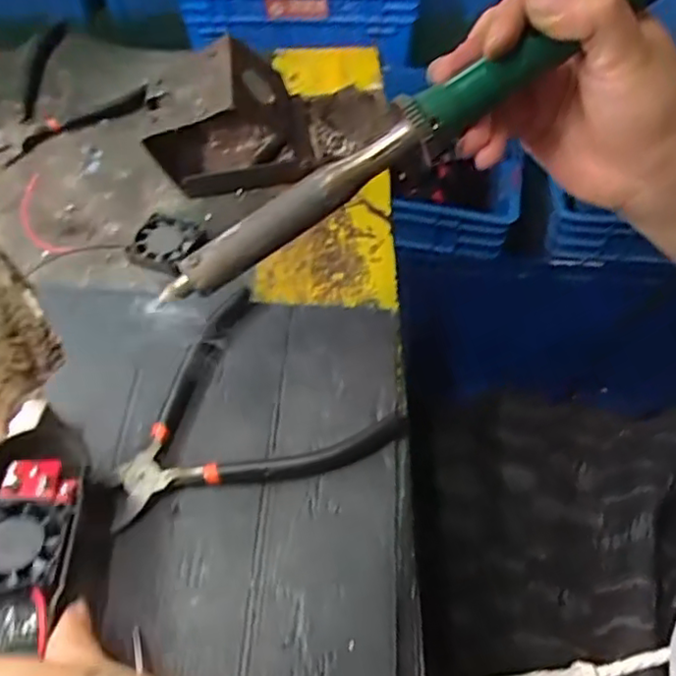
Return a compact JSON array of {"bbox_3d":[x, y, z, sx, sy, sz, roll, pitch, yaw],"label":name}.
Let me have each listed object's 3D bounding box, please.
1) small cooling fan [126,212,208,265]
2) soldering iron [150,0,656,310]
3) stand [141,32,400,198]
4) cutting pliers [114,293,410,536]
[{"bbox_3d":[-0.112,-0.062,0.433,0.041,0.013,0.041,16,56,11],"label":"small cooling fan"},{"bbox_3d":[0.030,-0.089,0.291,0.259,0.019,0.019,-32,58,4],"label":"soldering iron"},{"bbox_3d":[-0.043,-0.158,0.458,0.169,0.080,0.070,-10,55,-7],"label":"stand"},{"bbox_3d":[-0.048,0.029,0.358,0.148,0.020,0.106,-14,56,-10],"label":"cutting pliers"}]

